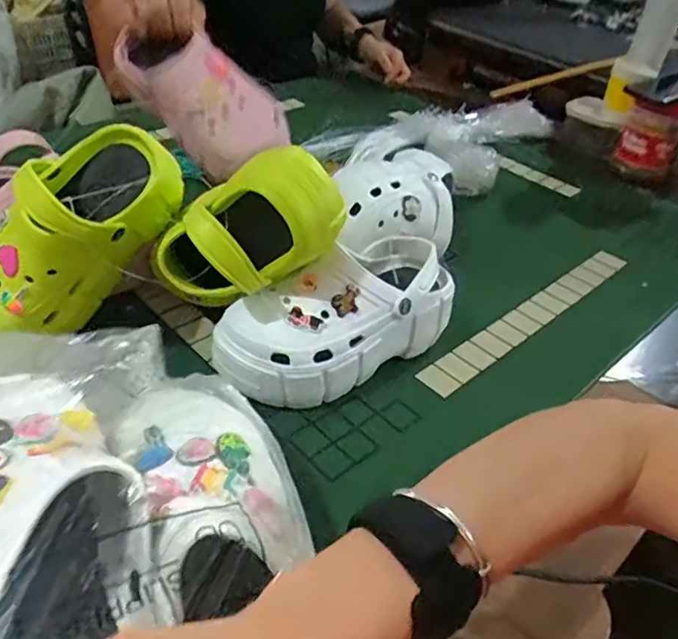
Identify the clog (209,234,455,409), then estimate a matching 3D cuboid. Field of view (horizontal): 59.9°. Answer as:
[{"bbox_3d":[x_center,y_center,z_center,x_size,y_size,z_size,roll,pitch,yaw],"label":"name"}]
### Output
[{"bbox_3d":[0.011,-0.001,0.567,0.253,0.111,0.108,-25,50,-31],"label":"clog"}]

